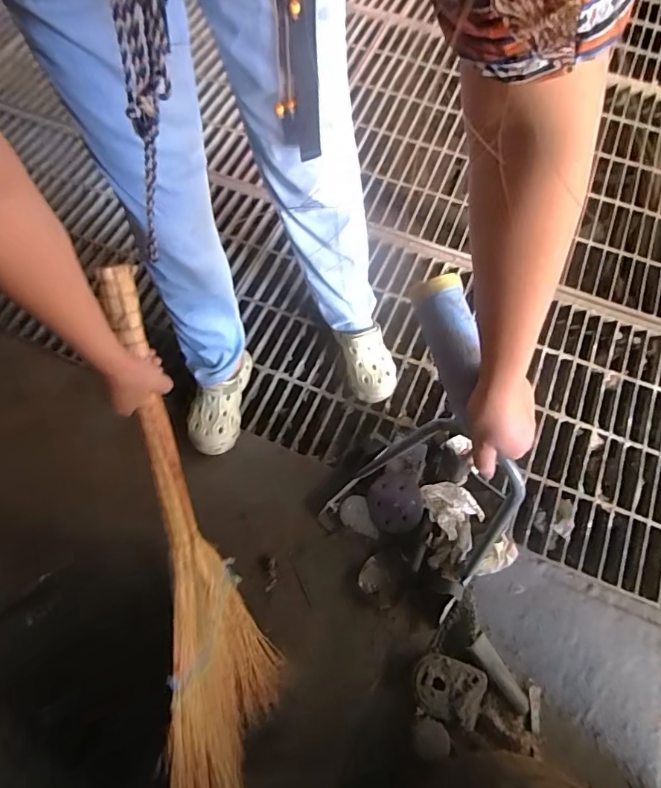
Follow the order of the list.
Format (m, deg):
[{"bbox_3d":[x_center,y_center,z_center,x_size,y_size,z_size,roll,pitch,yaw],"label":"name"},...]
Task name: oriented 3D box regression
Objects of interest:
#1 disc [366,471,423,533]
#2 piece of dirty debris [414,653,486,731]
[{"bbox_3d":[0.129,0.219,0.932,0.112,0.009,0.114,-5,78,24],"label":"disc"},{"bbox_3d":[0.211,0.522,0.817,0.122,0.034,0.093,15,73,7],"label":"piece of dirty debris"}]

